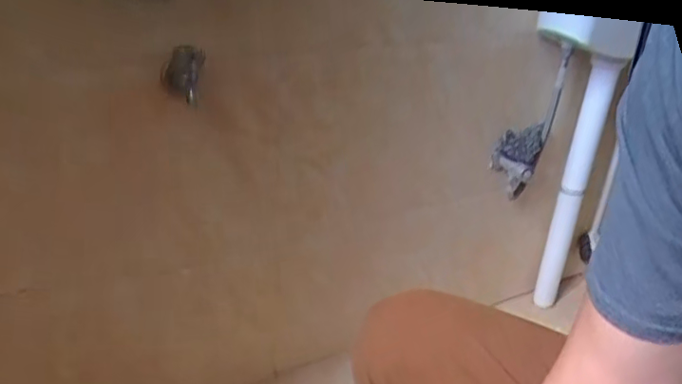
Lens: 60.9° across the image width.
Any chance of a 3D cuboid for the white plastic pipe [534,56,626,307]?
[{"bbox_3d":[0.480,0.004,1.208,0.053,0.555,0.051,14,27,19],"label":"white plastic pipe"}]

